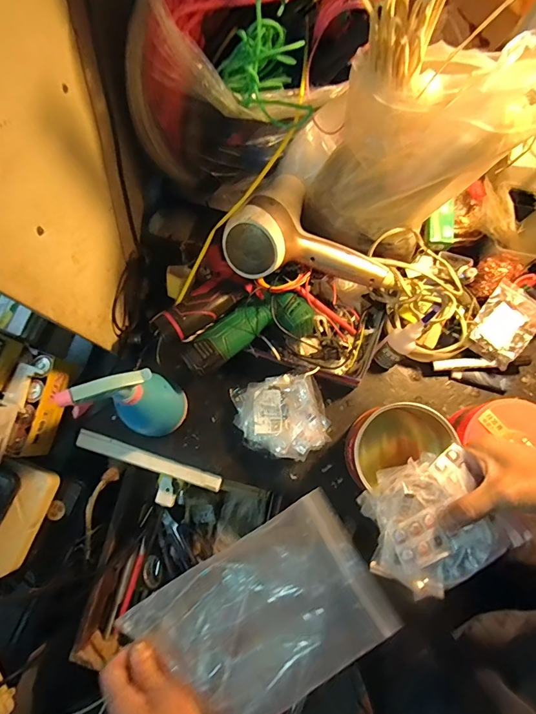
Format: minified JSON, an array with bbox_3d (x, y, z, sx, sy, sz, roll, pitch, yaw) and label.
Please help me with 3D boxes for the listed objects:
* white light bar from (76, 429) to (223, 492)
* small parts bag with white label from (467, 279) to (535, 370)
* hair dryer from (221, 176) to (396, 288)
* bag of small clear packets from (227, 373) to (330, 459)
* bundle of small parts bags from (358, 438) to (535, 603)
[{"bbox_3d":[-0.173,0.148,0.572,0.218,0.009,0.024,18,79,5],"label":"white light bar"},{"bbox_3d":[0.343,-0.048,0.576,0.076,0.017,0.105,36,81,8],"label":"small parts bag with white label"},{"bbox_3d":[0.054,-0.137,0.509,0.221,0.073,0.105,14,78,-20],"label":"hair dryer"},{"bbox_3d":[0.019,0.084,0.556,0.121,0.062,0.113,-16,78,-2],"label":"bag of small clear packets"},{"bbox_3d":[0.164,0.159,0.392,0.142,0.038,0.112,-26,79,-5],"label":"bundle of small parts bags"}]

